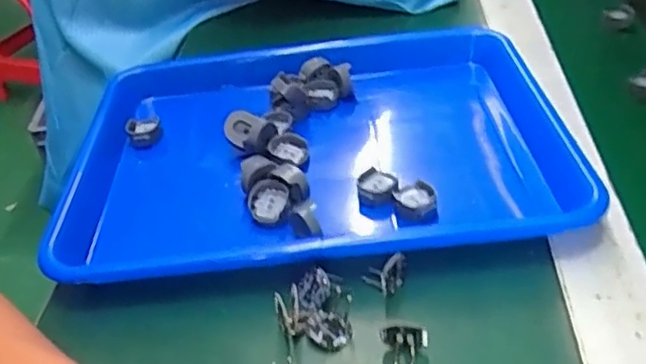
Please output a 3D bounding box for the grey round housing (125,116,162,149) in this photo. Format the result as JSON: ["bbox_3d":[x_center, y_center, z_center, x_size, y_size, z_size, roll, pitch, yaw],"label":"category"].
[{"bbox_3d":[-0.138,-0.038,0.493,0.025,0.015,0.028,-19,40,-15],"label":"grey round housing"}]

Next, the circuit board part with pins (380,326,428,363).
[{"bbox_3d":[0.041,0.085,0.317,0.023,0.022,0.018,-2,39,5],"label":"circuit board part with pins"}]

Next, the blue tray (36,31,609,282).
[{"bbox_3d":[-0.010,-0.037,0.461,0.327,0.036,0.242,-4,39,4],"label":"blue tray"}]

